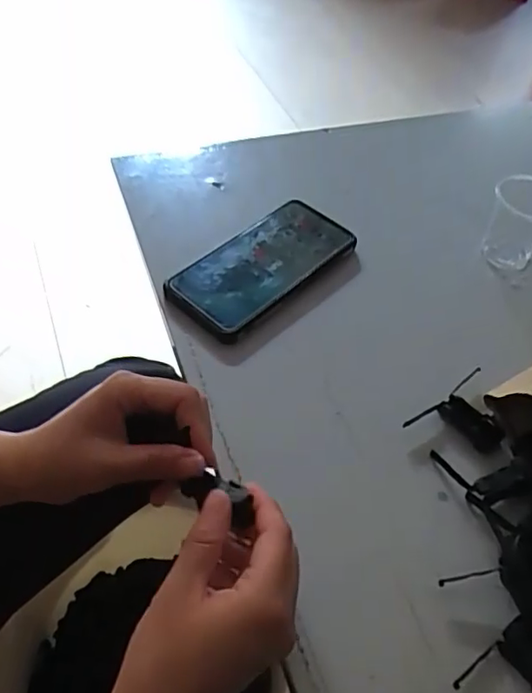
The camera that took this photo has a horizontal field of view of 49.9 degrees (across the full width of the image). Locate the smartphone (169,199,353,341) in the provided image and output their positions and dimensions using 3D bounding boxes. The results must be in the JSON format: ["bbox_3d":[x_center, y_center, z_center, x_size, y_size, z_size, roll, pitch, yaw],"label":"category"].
[{"bbox_3d":[-0.001,-0.071,0.477,0.076,0.013,0.159,40,63,21],"label":"smartphone"}]

